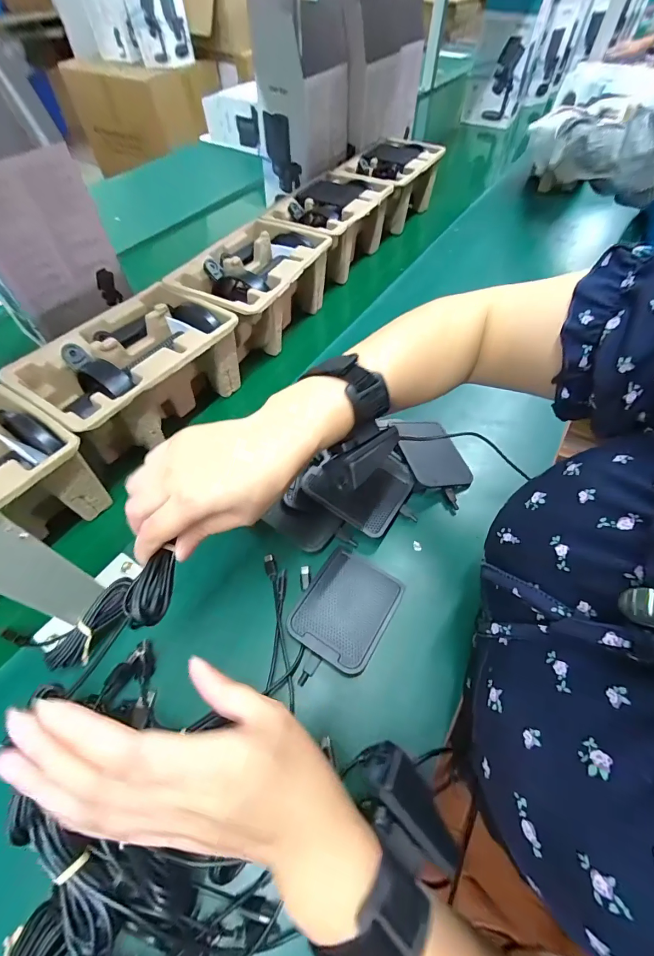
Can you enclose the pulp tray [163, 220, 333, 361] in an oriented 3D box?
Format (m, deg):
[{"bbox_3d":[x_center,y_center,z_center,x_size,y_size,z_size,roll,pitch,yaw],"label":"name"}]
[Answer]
[{"bbox_3d":[-0.103,-0.292,0.592,0.156,0.109,0.234,23,61,15],"label":"pulp tray"}]

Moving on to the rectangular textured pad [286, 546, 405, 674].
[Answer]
[{"bbox_3d":[0.019,0.119,0.356,0.079,0.010,0.100,27,62,17],"label":"rectangular textured pad"}]

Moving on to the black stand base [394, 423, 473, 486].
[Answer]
[{"bbox_3d":[0.127,-0.031,0.462,0.084,0.011,0.109,6,47,-15],"label":"black stand base"}]

